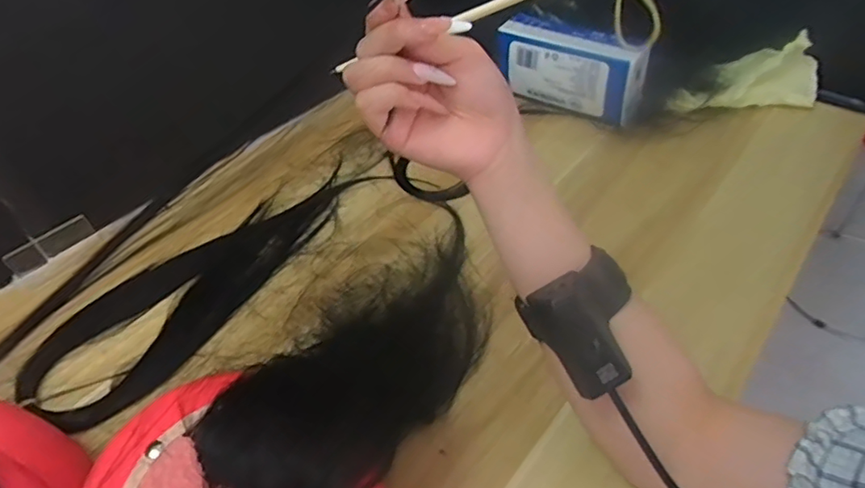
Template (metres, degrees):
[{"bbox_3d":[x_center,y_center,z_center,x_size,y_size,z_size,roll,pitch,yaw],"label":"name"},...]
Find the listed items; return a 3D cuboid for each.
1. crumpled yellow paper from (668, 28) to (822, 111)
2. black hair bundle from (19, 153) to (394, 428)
[{"bbox_3d":[0.373,-0.205,0.681,0.162,0.060,0.066,-7,44,-2],"label":"crumpled yellow paper"},{"bbox_3d":[-0.223,0.021,0.563,0.128,0.022,0.361,23,50,25],"label":"black hair bundle"}]

